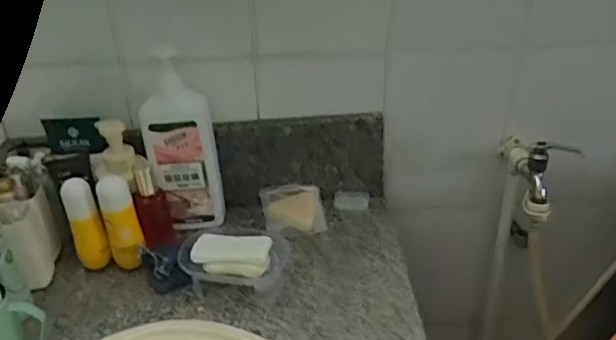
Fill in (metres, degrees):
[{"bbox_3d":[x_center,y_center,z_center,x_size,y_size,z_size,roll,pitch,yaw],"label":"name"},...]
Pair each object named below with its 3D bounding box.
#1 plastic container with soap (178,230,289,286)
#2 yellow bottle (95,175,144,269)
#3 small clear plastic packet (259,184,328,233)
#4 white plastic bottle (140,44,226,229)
[{"bbox_3d":[-0.104,0.131,0.823,0.148,0.055,0.093,4,31,6],"label":"plastic container with soap"},{"bbox_3d":[-0.264,0.085,0.834,0.049,0.153,0.043,-11,32,-19],"label":"yellow bottle"},{"bbox_3d":[-0.023,0.069,0.958,0.095,0.020,0.097,-6,55,-8],"label":"small clear plastic packet"},{"bbox_3d":[-0.191,-0.040,0.883,0.106,0.273,0.071,-12,35,-18],"label":"white plastic bottle"}]

